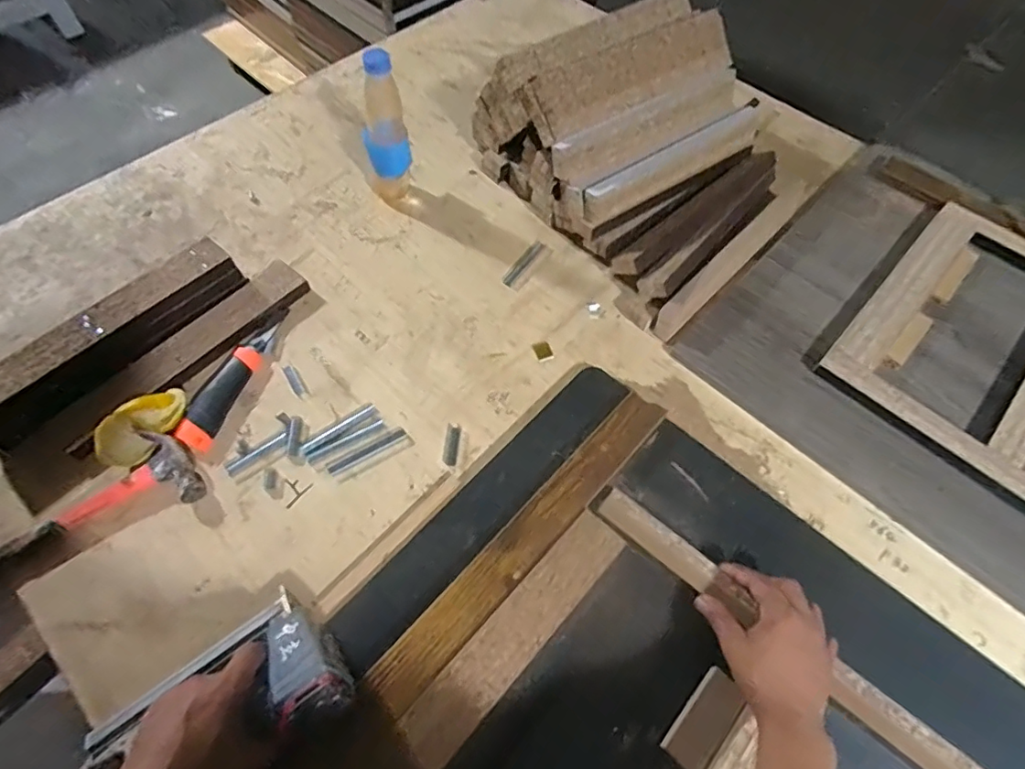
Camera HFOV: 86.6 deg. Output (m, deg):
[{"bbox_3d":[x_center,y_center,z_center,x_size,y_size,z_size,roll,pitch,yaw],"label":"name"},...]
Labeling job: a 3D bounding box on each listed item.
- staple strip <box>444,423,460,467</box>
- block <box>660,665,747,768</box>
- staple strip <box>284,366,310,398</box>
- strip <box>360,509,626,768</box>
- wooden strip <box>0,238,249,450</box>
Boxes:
[{"bbox_3d":[-0.067,0.065,0.597,0.014,0.004,0.051,4,59,0],"label":"staple strip"},{"bbox_3d":[0.161,0.281,0.454,0.035,0.014,0.078,38,65,19],"label":"block"},{"bbox_3d":[-0.252,-0.005,0.630,0.013,0.004,0.048,-30,64,-18],"label":"staple strip"},{"bbox_3d":[-0.014,0.234,0.468,0.051,0.011,0.300,39,67,18],"label":"strip"},{"bbox_3d":[-0.447,-0.049,0.609,0.063,0.064,0.304,36,64,18],"label":"wooden strip"}]

